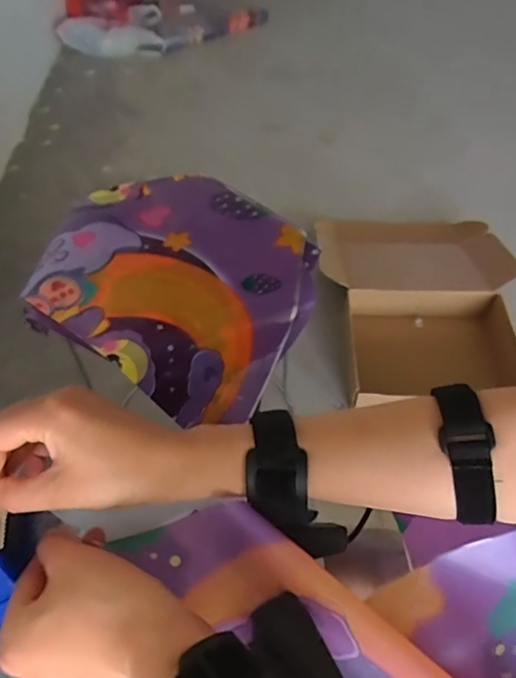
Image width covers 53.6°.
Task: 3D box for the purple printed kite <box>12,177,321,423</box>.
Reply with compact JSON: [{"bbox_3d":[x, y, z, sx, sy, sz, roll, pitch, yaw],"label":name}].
[{"bbox_3d":[-0.107,-0.076,0.672,0.358,0.098,0.334,24,52,20],"label":"purple printed kite"}]

